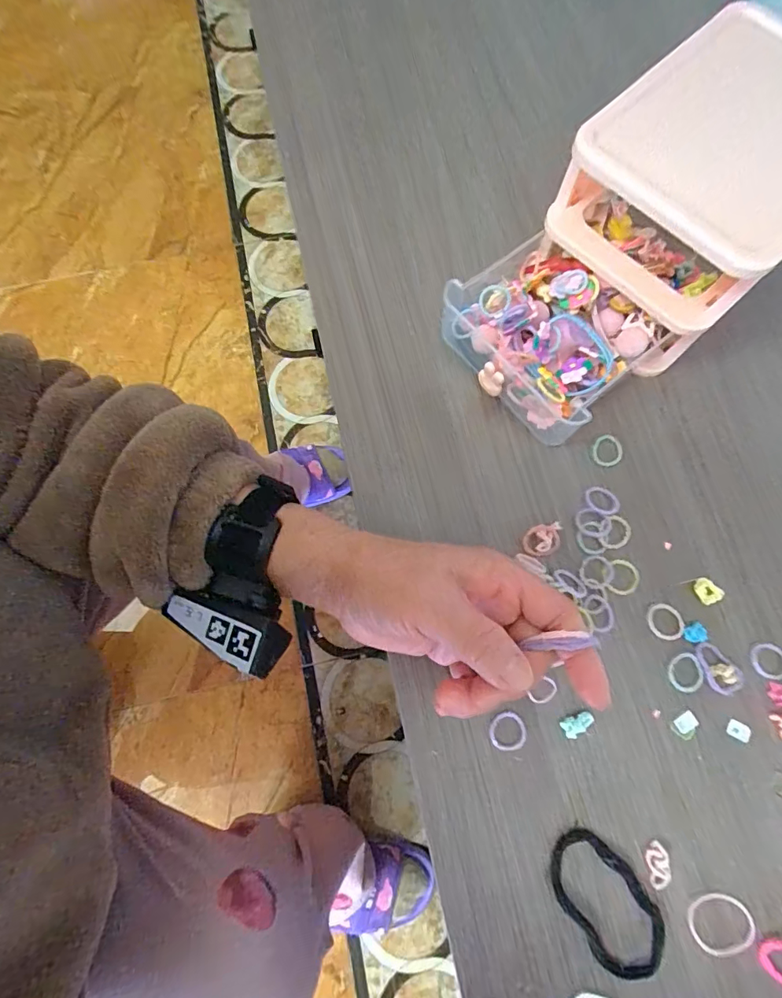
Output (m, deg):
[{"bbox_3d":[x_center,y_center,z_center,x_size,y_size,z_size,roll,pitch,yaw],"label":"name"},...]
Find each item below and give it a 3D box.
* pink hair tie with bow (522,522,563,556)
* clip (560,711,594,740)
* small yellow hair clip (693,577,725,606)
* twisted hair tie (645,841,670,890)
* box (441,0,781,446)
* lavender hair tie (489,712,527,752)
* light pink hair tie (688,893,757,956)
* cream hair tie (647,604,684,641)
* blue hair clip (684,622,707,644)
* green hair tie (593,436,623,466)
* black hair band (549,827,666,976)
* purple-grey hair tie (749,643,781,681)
[{"bbox_3d":[0.099,0.026,0.302,0.026,0.008,0.018,-10,76,-1],"label":"pink hair tie with bow"},{"bbox_3d":[0.111,0.134,0.276,0.019,0.007,0.011,-28,77,-6],"label":"clip"},{"bbox_3d":[0.200,0.059,0.295,0.017,0.005,0.014,40,80,11],"label":"small yellow hair clip"},{"bbox_3d":[0.147,0.203,0.257,0.009,0.007,0.022,-2,76,1],"label":"twisted hair tie"},{"bbox_3d":[0.161,-0.163,0.300,0.253,0.105,0.133,-40,78,-8],"label":"box"},{"bbox_3d":[0.070,0.139,0.278,0.022,0.004,0.021,0,76,1],"label":"lavender hair tie"},{"bbox_3d":[0.179,0.231,0.252,0.033,0.004,0.030,-8,76,0],"label":"light pink hair tie"},{"bbox_3d":[0.172,0.077,0.290,0.021,0.004,0.022,0,76,1],"label":"cream hair tie"},{"bbox_3d":[0.188,0.083,0.288,0.014,0.004,0.011,-19,76,-3],"label":"blue hair clip"},{"bbox_3d":[0.149,-0.033,0.319,0.018,0.004,0.023,16,77,6],"label":"green hair tie"},{"bbox_3d":[0.116,0.218,0.252,0.041,0.011,0.068,-32,77,-7],"label":"black hair band"},{"bbox_3d":[0.231,0.099,0.283,0.024,0.004,0.021,2,76,2],"label":"purple-grey hair tie"}]

